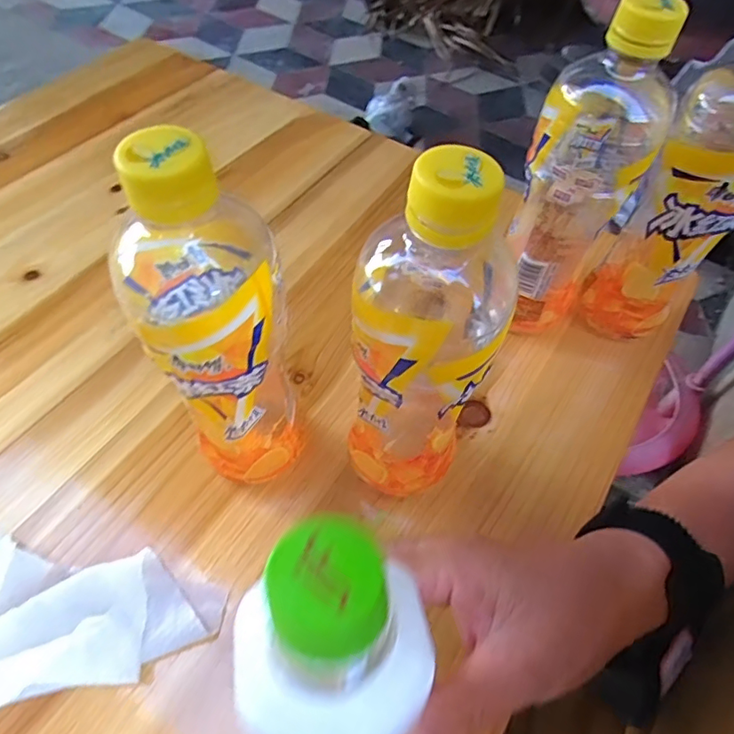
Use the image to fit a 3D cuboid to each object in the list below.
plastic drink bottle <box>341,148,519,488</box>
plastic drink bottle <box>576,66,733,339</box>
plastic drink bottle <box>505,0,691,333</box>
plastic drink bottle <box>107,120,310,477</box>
[{"bbox_3d":[0.024,-0.005,0.244,0.060,0.192,0.056,20,56,9],"label":"plastic drink bottle"},{"bbox_3d":[0.202,-0.106,0.329,0.065,0.202,0.069,29,60,15],"label":"plastic drink bottle"},{"bbox_3d":[0.128,-0.110,0.325,0.066,0.198,0.065,28,58,15],"label":"plastic drink bottle"},{"bbox_3d":[-0.069,-0.007,0.262,0.057,0.223,0.066,-13,57,-14],"label":"plastic drink bottle"}]

